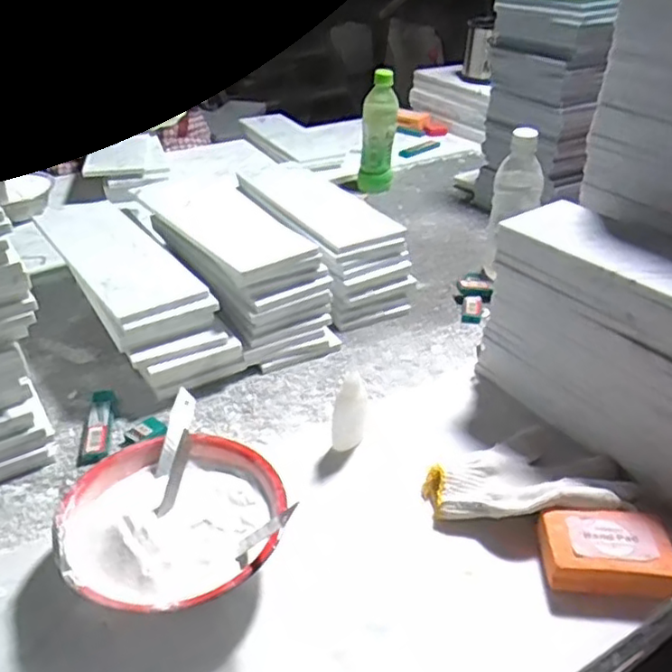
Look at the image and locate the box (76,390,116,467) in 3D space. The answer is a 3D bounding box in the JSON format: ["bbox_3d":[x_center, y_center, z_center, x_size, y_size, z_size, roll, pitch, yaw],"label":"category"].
[{"bbox_3d":[-0.239,0.090,0.651,0.029,0.011,0.101,-5,34,-10],"label":"box"}]

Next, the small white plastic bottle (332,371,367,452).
[{"bbox_3d":[0.012,0.075,0.604,0.030,0.083,0.025,-2,34,-6],"label":"small white plastic bottle"}]

